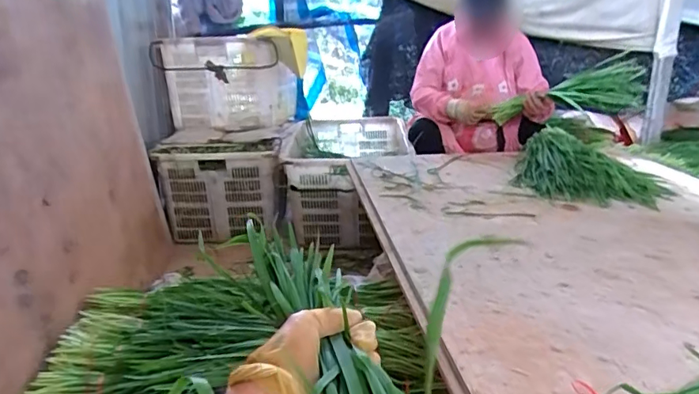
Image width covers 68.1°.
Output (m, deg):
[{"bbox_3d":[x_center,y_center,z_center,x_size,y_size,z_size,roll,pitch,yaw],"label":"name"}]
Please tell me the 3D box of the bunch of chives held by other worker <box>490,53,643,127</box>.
[{"bbox_3d":[0.677,-0.317,1.664,0.454,0.164,0.121,-6,11,42],"label":"bunch of chives held by other worker"}]

